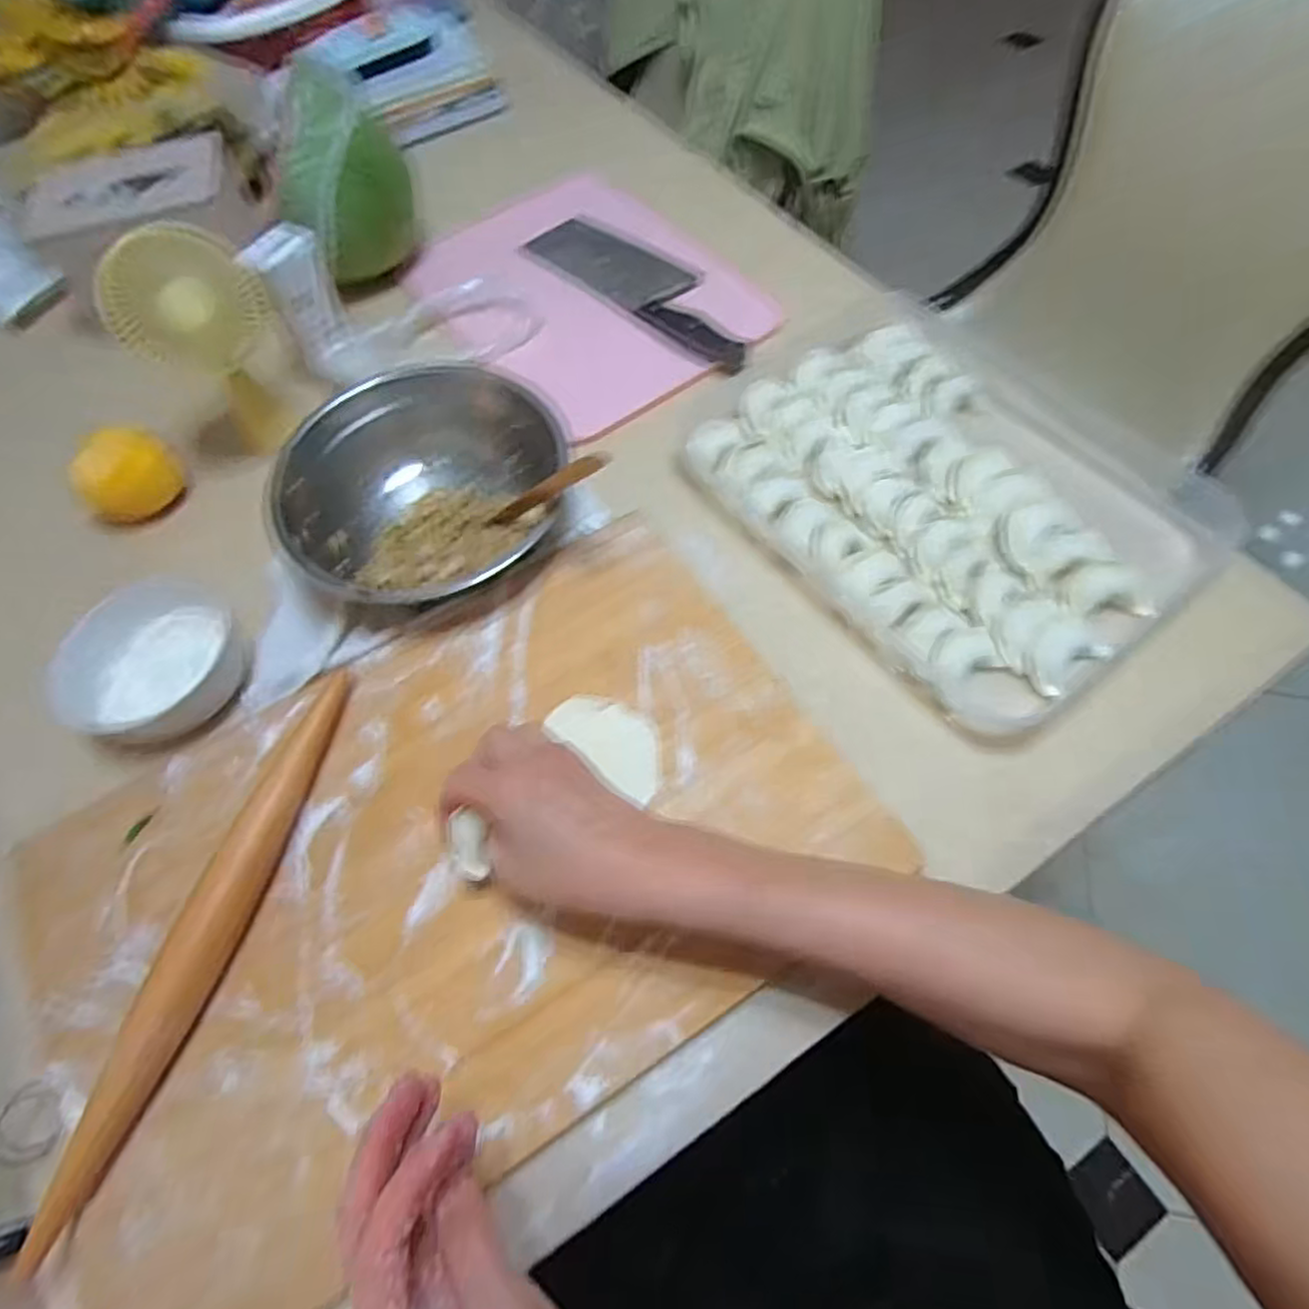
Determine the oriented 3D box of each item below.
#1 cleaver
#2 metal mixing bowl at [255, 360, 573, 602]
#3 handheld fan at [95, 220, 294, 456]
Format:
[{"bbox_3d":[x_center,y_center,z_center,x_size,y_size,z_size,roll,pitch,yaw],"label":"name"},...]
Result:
[{"bbox_3d":[-0.010,-0.350,0.661,0.076,0.023,0.290,-40,67,-16],"label":"cleaver"},{"bbox_3d":[-0.166,-0.120,0.507,0.169,0.071,0.193,36,70,20],"label":"metal mixing bowl"},{"bbox_3d":[-0.326,-0.231,0.537,0.039,0.177,0.098,25,67,16],"label":"handheld fan"}]

